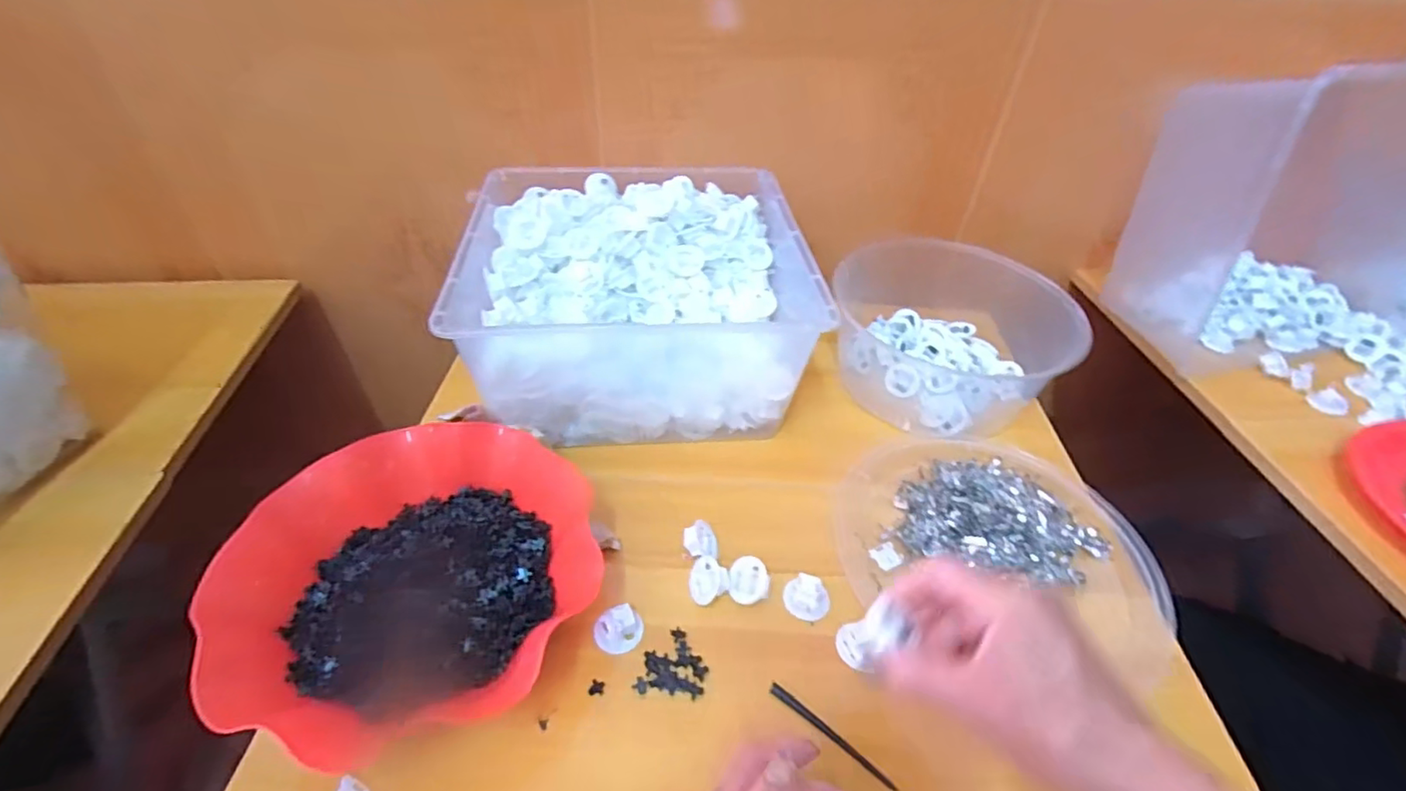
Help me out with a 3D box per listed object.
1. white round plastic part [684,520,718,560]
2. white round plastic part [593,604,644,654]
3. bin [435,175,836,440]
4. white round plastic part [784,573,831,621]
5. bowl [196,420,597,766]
[{"bbox_3d":[-0.001,0.112,0.461,0.014,0.032,0.029,-26,56,32],"label":"white round plastic part"},{"bbox_3d":[-0.057,0.160,0.410,0.033,0.012,0.030,2,43,-2],"label":"white round plastic part"},{"bbox_3d":[-0.057,-0.090,0.562,0.291,0.138,0.254,-3,44,-7],"label":"bin"},{"bbox_3d":[0.077,0.148,0.438,0.029,0.012,0.032,-31,53,-31],"label":"white round plastic part"},{"bbox_3d":[-0.183,0.120,0.400,0.216,0.080,0.202,2,43,-2],"label":"bowl"}]

